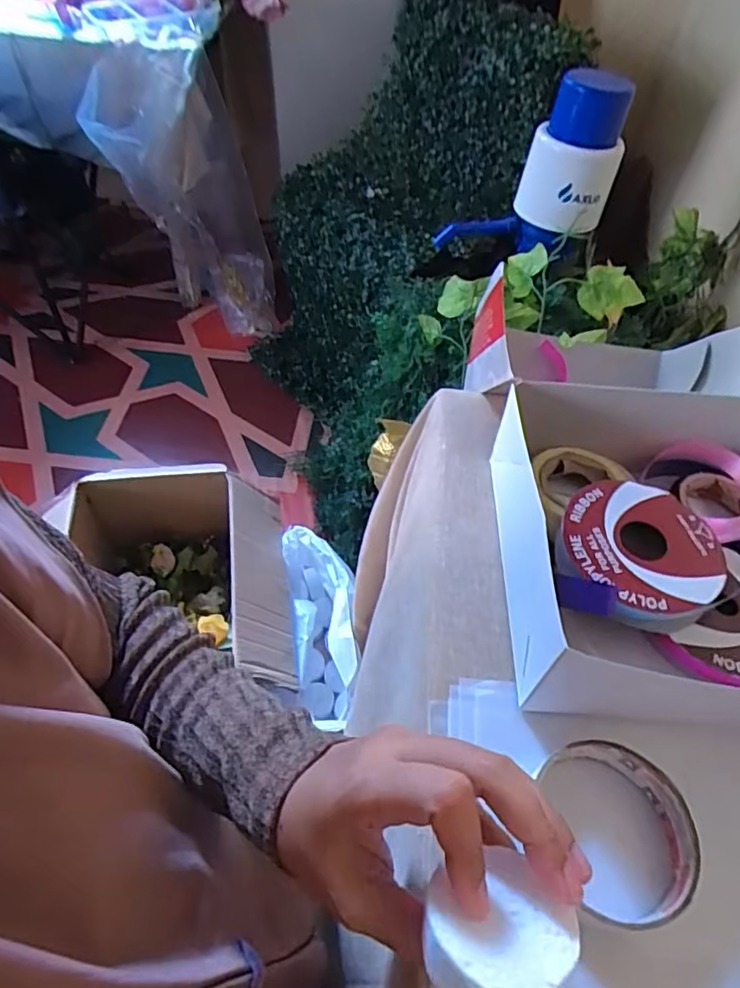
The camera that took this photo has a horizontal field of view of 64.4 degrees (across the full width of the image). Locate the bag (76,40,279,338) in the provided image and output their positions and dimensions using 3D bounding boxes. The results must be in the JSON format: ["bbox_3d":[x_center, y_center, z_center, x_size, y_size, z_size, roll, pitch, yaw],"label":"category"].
[{"bbox_3d":[-0.371,-0.601,1.257,0.290,0.568,0.311,-7,54,-9],"label":"bag"}]

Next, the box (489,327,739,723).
[{"bbox_3d":[0.194,0.030,0.371,0.198,0.075,0.214,4,53,-1],"label":"box"}]

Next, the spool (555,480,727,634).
[{"bbox_3d":[0.165,0.035,0.373,0.106,0.031,0.095,2,53,-2],"label":"spool"}]

